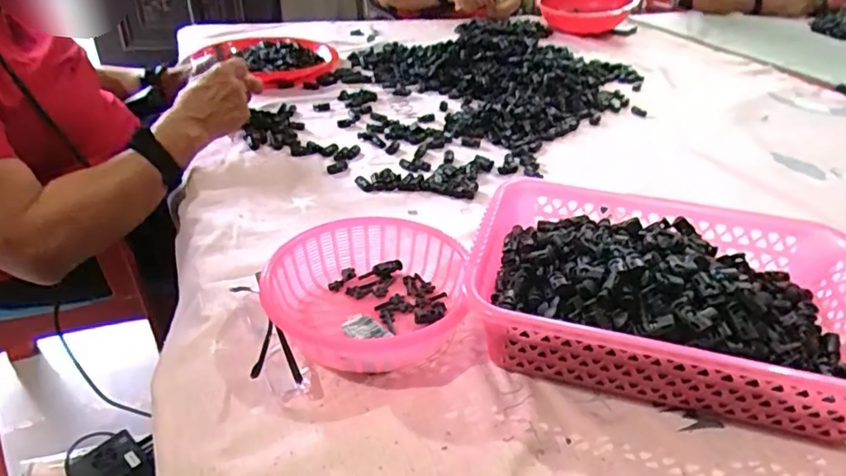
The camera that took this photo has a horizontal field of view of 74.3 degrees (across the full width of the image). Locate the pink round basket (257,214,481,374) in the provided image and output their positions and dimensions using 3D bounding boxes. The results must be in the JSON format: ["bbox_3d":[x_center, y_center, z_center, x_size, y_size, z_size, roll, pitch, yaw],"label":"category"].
[{"bbox_3d":[-0.048,0.046,0.465,0.156,0.051,0.167,2,33,-1],"label":"pink round basket"}]

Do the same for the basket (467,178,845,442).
[{"bbox_3d":[0.198,0.045,0.458,0.297,0.081,0.209,10,34,12],"label":"basket"}]

